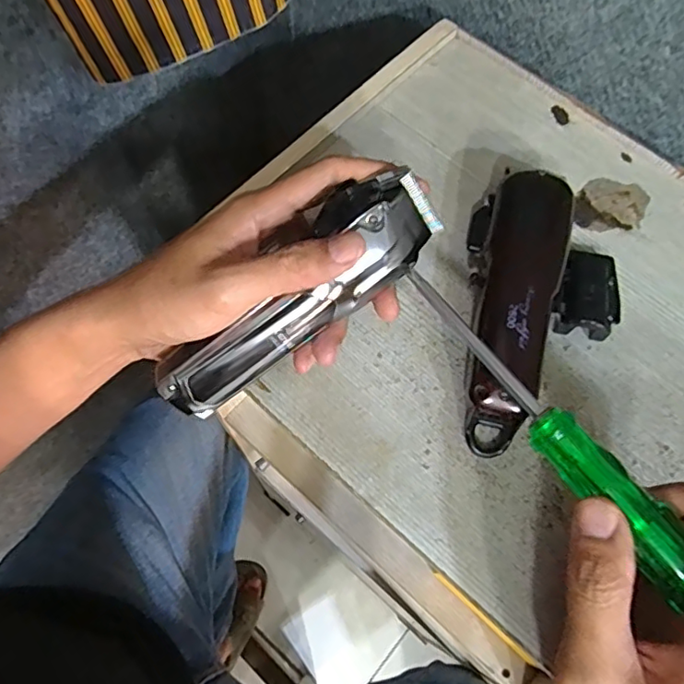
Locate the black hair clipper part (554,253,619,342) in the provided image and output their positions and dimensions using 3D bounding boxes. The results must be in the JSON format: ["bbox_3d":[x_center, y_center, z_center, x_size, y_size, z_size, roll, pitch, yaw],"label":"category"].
[{"bbox_3d":[0.145,-0.028,0.345,0.037,0.016,0.052,17,68,5],"label":"black hair clipper part"}]

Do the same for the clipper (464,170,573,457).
[{"bbox_3d":[0.095,-0.020,0.325,0.045,0.048,0.154,10,67,1],"label":"clipper"}]

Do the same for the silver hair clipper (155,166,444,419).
[{"bbox_3d":[-0.024,-0.022,0.300,0.168,0.040,0.044,-40,73,6],"label":"silver hair clipper"}]

